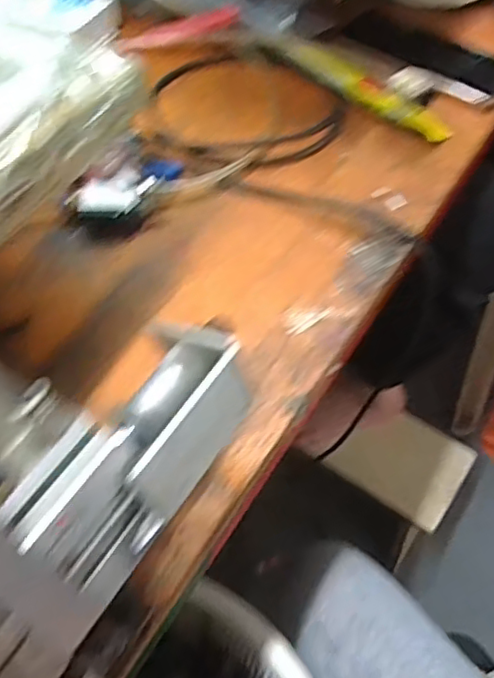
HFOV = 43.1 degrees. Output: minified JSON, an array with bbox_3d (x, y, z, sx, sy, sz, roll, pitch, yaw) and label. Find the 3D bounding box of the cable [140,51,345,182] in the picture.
[{"bbox_3d":[-0.009,-0.193,0.521,0.147,0.017,0.158,0,53,0],"label":"cable"}]

